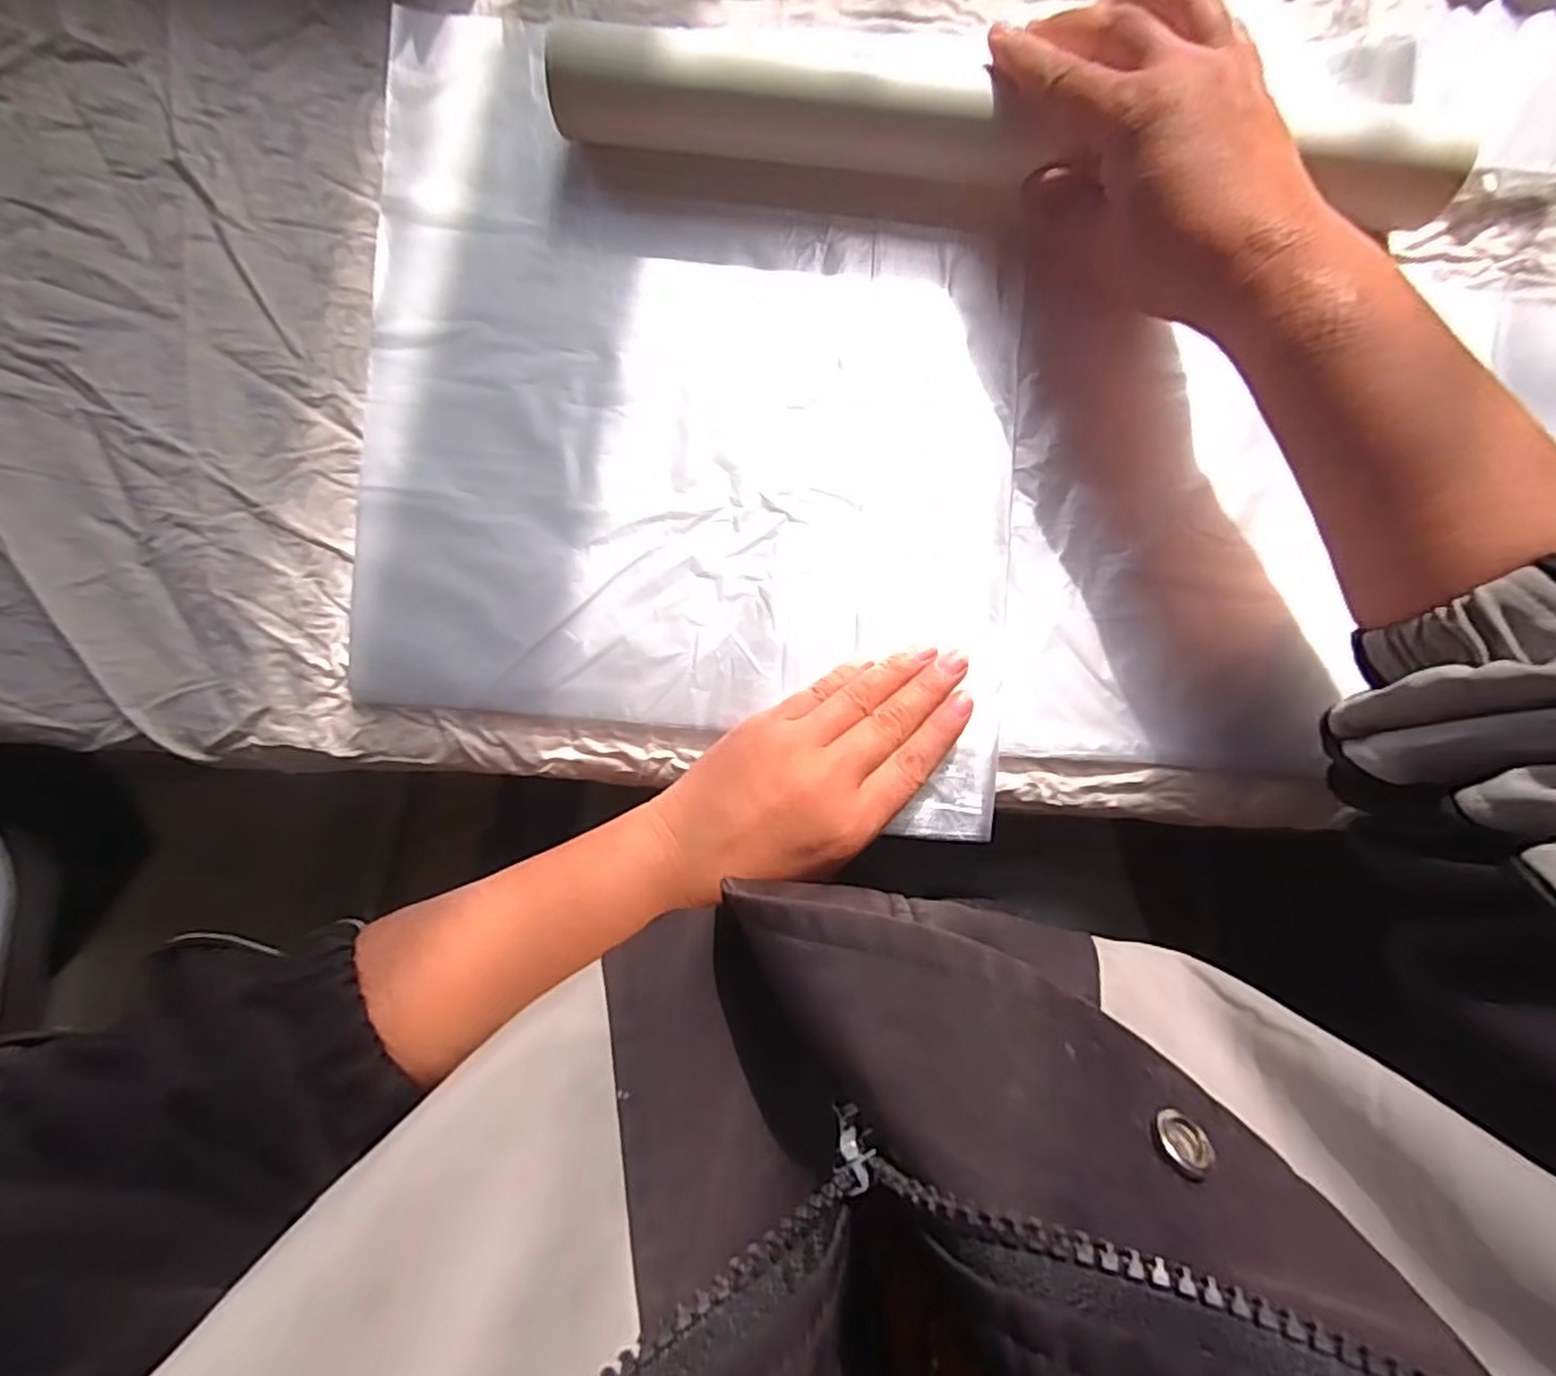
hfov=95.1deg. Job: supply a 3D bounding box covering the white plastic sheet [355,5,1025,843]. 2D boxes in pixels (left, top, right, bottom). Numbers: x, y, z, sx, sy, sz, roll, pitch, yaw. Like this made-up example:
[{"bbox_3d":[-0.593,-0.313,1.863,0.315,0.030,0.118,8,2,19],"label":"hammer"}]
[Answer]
[{"bbox_3d":[-0.041,-0.115,0.312,0.281,0.009,0.316,4,89,2],"label":"white plastic sheet"}]

